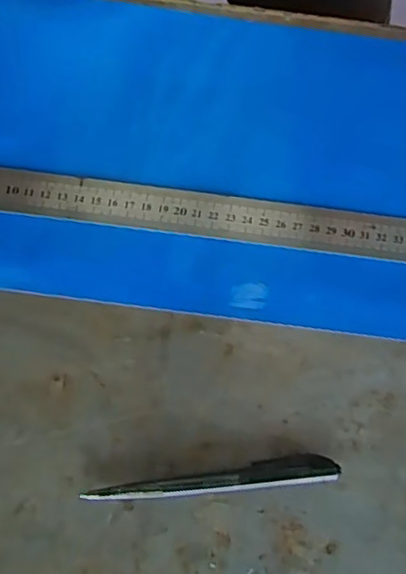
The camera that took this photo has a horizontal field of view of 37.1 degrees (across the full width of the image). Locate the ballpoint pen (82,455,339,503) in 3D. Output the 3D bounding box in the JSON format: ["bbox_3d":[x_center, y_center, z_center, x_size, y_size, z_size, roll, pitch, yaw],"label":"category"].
[{"bbox_3d":[0.005,0.102,0.313,0.128,0.009,0.014,-8,73,-5],"label":"ballpoint pen"}]

